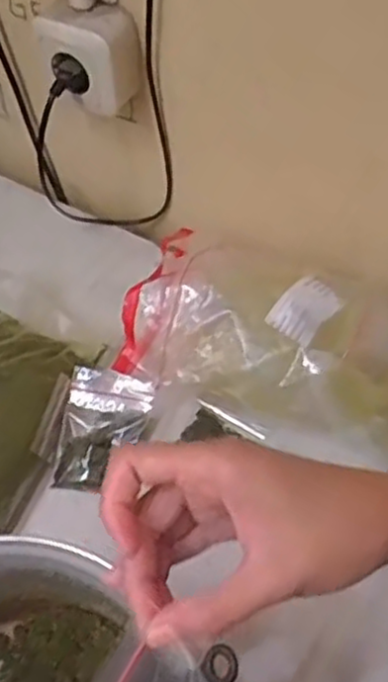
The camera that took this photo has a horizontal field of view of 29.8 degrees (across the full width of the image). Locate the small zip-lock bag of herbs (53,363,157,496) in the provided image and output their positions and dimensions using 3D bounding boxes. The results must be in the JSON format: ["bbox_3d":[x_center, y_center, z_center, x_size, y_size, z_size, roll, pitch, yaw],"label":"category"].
[{"bbox_3d":[-0.075,0.073,0.590,0.068,0.016,0.097,8,78,9],"label":"small zip-lock bag of herbs"}]

